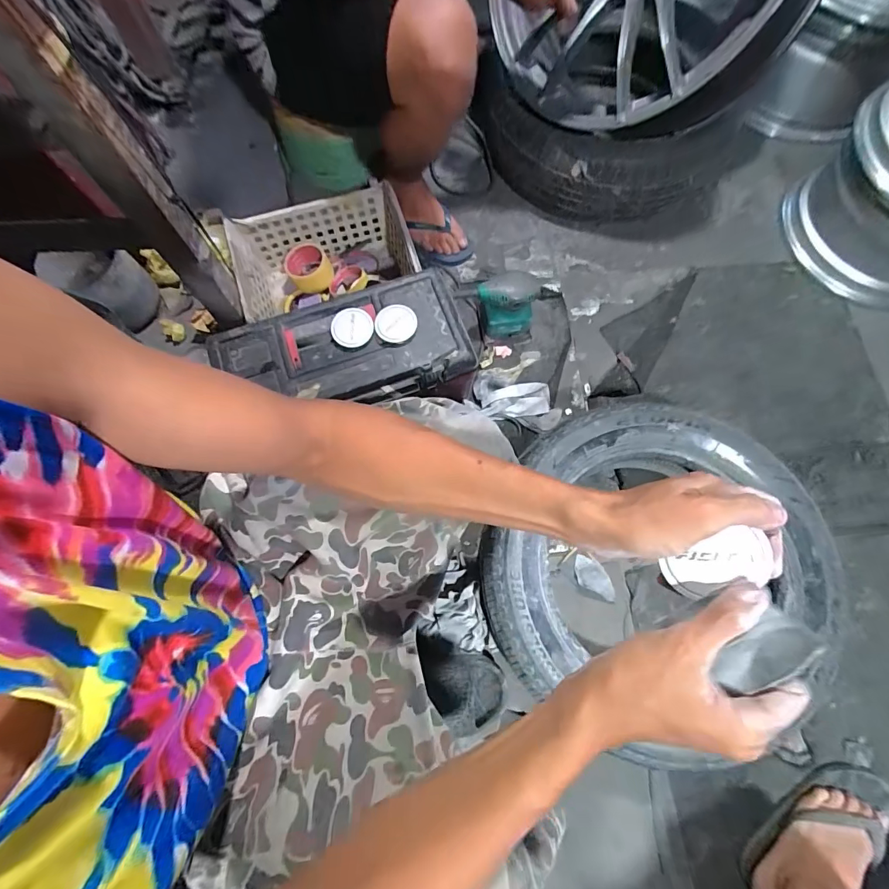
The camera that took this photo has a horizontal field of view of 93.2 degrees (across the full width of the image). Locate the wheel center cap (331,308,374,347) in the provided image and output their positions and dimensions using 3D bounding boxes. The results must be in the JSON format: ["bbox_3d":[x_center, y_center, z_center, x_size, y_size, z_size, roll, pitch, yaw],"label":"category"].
[{"bbox_3d":[-0.147,-0.186,0.673,0.063,0.018,0.065,-1,75,2],"label":"wheel center cap"}]

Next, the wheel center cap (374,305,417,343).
[{"bbox_3d":[-0.079,-0.192,0.673,0.062,0.014,0.063,-1,75,2],"label":"wheel center cap"}]

